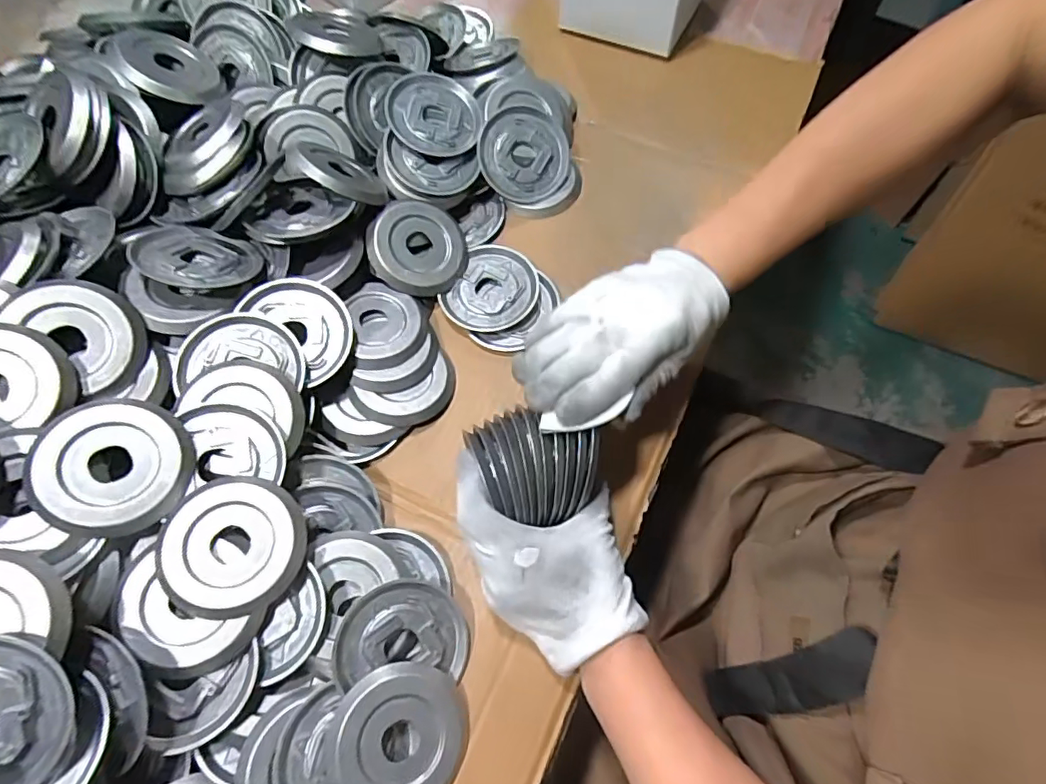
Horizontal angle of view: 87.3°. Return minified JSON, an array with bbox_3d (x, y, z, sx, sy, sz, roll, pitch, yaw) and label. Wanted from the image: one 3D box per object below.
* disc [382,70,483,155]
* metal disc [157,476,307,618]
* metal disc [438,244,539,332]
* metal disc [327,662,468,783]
[{"bbox_3d":[-0.081,-0.250,0.494,0.081,0.007,0.084,6,72,-13],"label":"disc"},{"bbox_3d":[-0.181,0.095,0.342,0.082,0.008,0.081,4,70,-11],"label":"metal disc"},{"bbox_3d":[-0.026,-0.088,0.472,0.073,0.006,0.082,26,71,12],"label":"metal disc"},{"bbox_3d":[-0.076,0.215,0.341,0.078,0.010,0.080,3,74,-9],"label":"metal disc"}]

